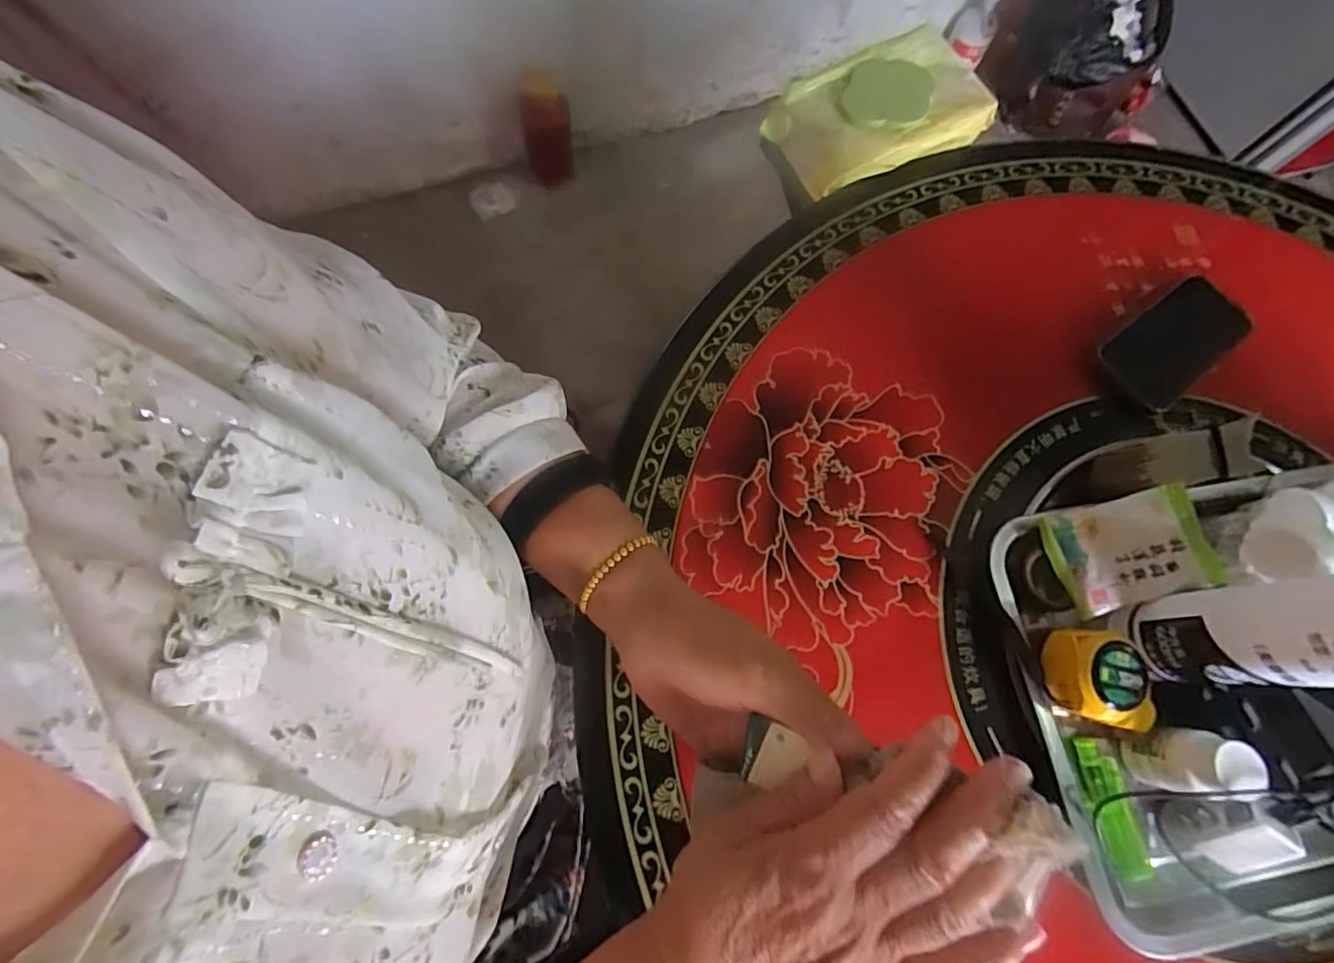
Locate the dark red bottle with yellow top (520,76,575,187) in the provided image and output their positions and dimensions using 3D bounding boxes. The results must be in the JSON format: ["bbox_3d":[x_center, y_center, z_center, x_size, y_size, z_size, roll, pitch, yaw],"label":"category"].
[{"bbox_3d":[-0.221,-0.640,1.111,0.086,0.215,0.051,-15,76,-9],"label":"dark red bottle with yellow top"}]

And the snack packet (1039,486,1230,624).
[{"bbox_3d":[0.332,0.048,0.430,0.098,0.024,0.072,-15,74,-5],"label":"snack packet"}]

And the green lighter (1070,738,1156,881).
[{"bbox_3d":[0.301,0.221,0.407,0.026,0.008,0.088,-6,75,-6],"label":"green lighter"}]

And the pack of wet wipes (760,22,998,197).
[{"bbox_3d":[0.203,-0.352,0.569,0.196,0.040,0.121,-25,77,-11],"label":"pack of wet wipes"}]

